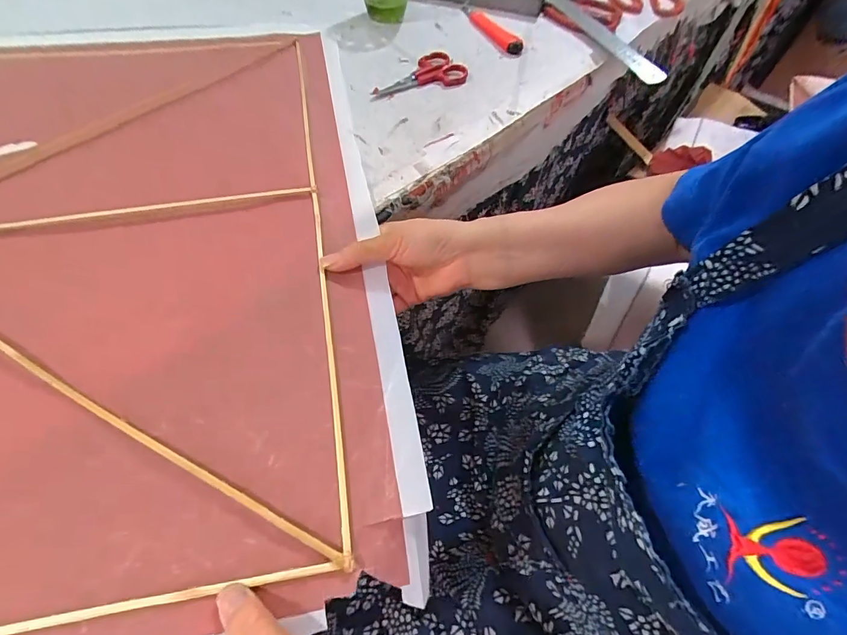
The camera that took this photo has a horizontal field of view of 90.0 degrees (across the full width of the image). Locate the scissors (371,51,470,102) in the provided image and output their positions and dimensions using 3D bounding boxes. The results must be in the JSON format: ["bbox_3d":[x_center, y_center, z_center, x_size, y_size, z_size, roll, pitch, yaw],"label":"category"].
[{"bbox_3d":[-0.008,-0.284,0.504,0.129,0.012,0.056,-33,65,-22],"label":"scissors"}]

